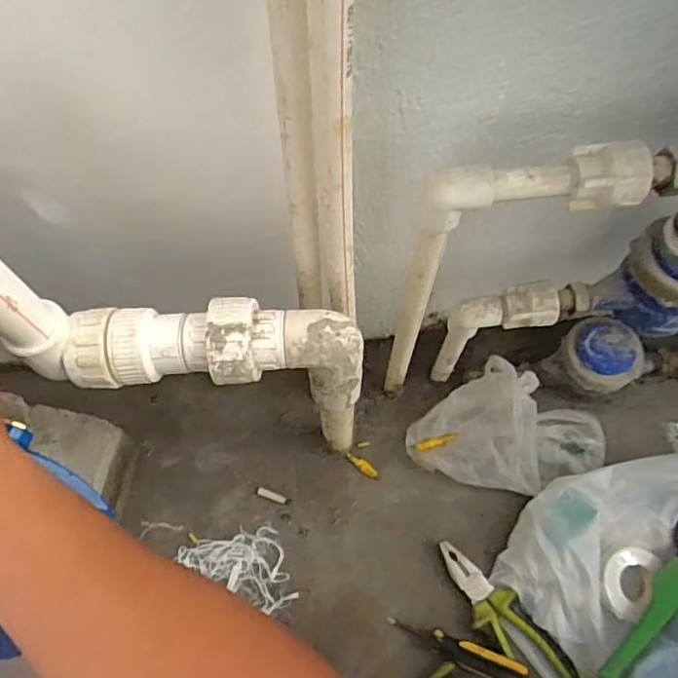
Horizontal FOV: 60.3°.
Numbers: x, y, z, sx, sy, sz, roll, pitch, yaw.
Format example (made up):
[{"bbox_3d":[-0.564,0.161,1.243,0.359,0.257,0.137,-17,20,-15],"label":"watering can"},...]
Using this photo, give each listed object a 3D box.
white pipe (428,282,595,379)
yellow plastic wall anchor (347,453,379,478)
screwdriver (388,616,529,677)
[{"bbox_3d":[0.175,0.002,0.618,0.132,0.181,0.040,-14,67,-5],"label":"white pipe"},{"bbox_3d":[0.027,0.144,0.666,0.043,0.007,0.014,41,74,18],"label":"yellow plastic wall anchor"},{"bbox_3d":[0.115,0.305,0.570,0.135,0.025,0.026,18,68,9],"label":"screwdriver"}]

